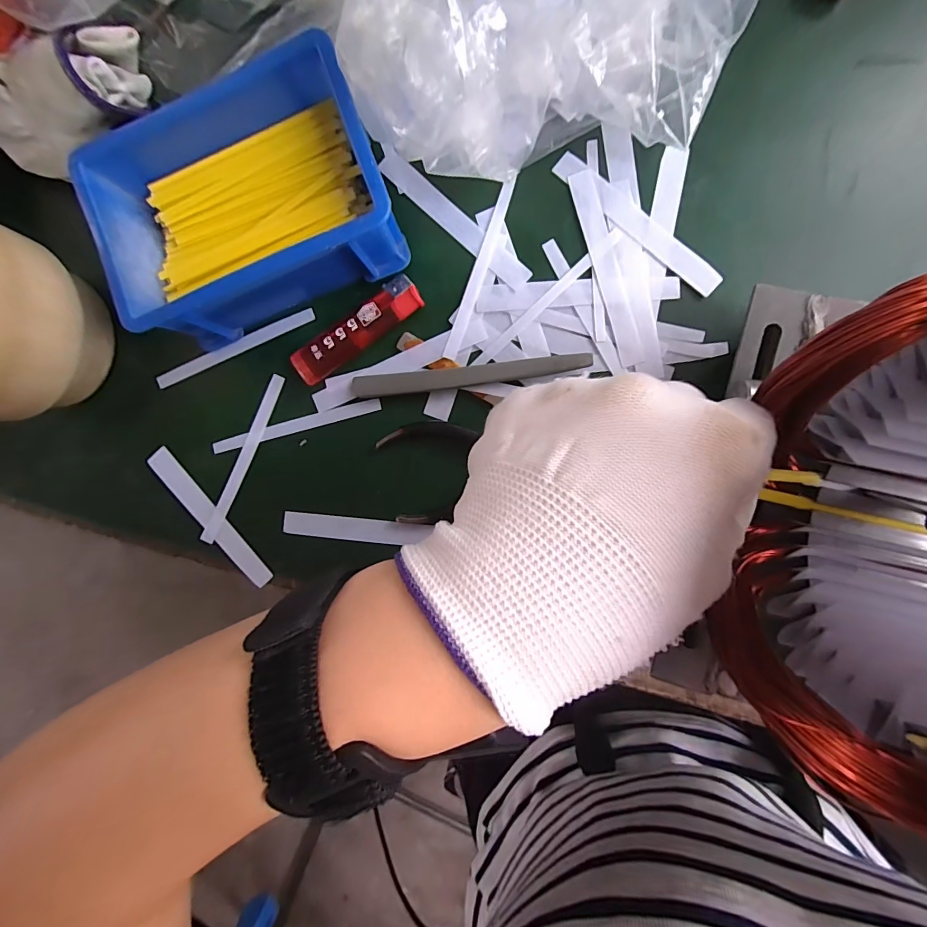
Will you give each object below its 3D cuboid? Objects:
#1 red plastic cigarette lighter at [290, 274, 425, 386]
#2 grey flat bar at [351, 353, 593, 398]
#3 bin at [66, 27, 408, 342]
[{"bbox_3d":[-0.061,-0.077,0.241,0.082,0.010,0.020,-34,88,7],"label":"red plastic cigarette lighter"},{"bbox_3d":[0.002,-0.049,0.235,0.133,0.009,0.012,-5,91,7],"label":"grey flat bar"},{"bbox_3d":[-0.113,-0.140,0.224,0.142,0.053,0.108,-18,90,7],"label":"bin"}]

